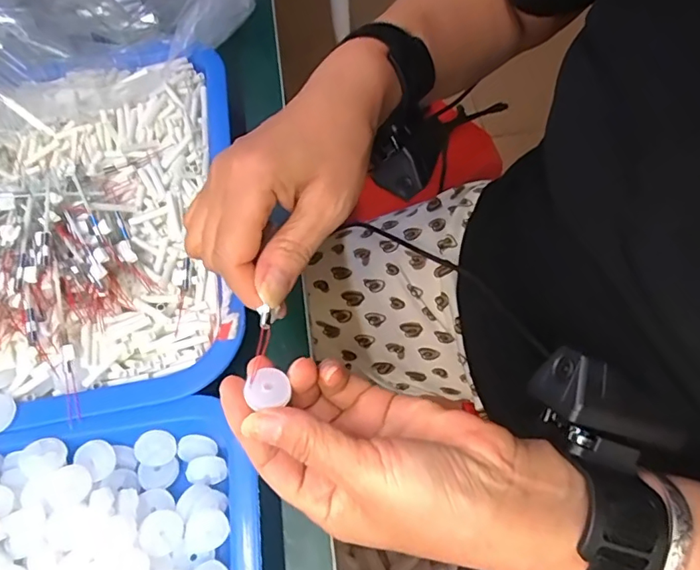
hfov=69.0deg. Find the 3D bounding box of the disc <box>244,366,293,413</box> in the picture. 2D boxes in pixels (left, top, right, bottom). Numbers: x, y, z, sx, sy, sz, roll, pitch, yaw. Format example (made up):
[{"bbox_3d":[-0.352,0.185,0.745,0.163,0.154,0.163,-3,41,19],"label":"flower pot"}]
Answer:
[{"bbox_3d":[-0.038,0.047,0.234,0.018,0.006,0.019,-1,62,3],"label":"disc"}]

